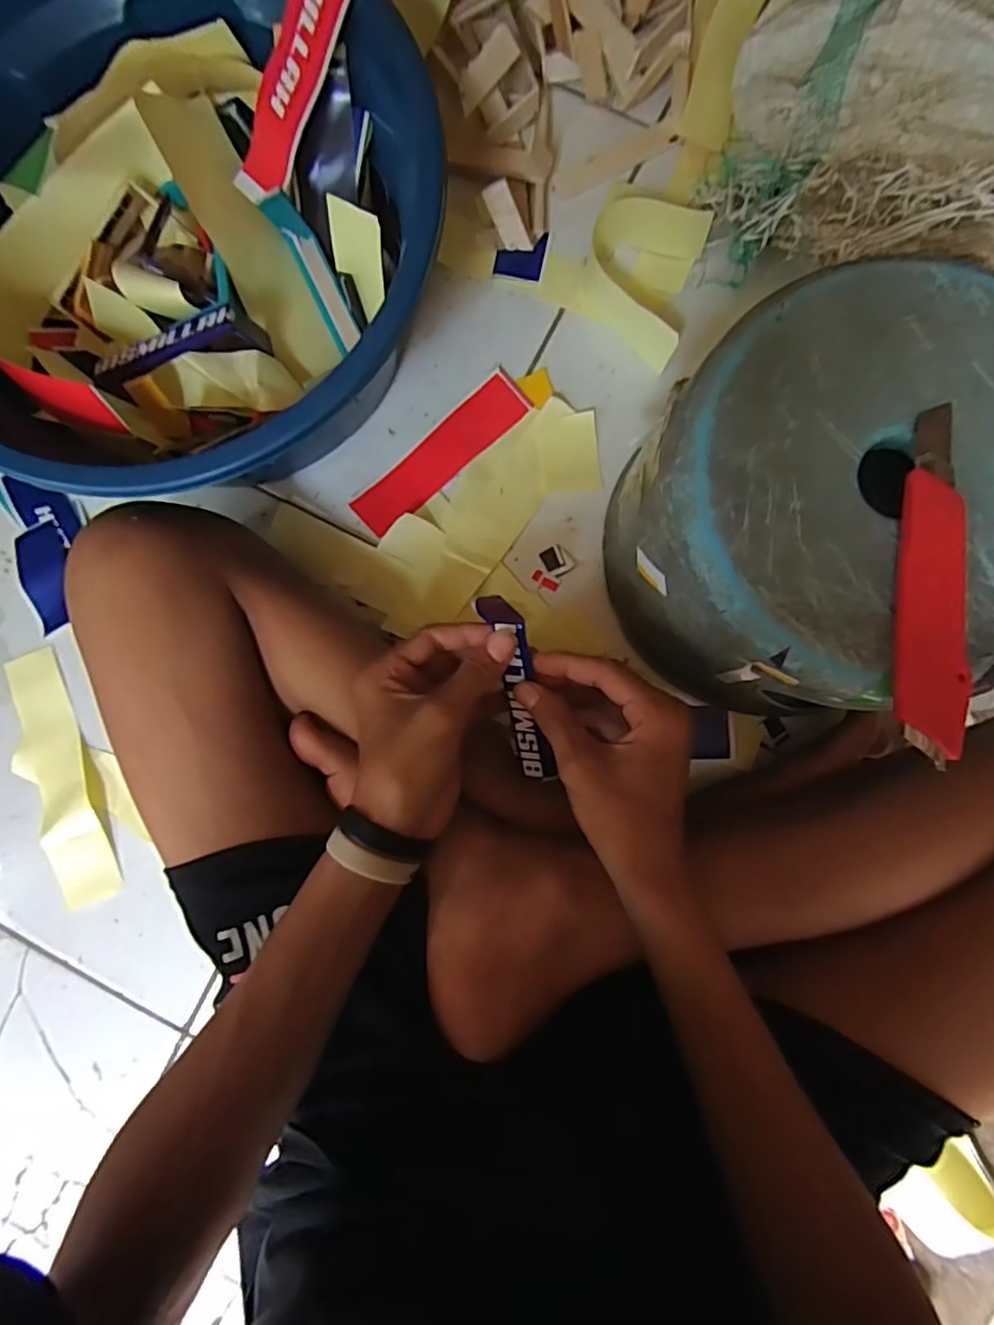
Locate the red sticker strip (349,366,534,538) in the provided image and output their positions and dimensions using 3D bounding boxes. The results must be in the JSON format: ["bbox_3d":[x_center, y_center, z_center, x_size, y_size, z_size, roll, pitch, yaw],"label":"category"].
[{"bbox_3d":[-0.044,-0.162,0.475,0.156,0.006,0.043,-43,82,-2],"label":"red sticker strip"}]

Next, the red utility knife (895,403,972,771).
[{"bbox_3d":[0.211,-0.041,0.295,0.029,0.014,0.171,4,88,3],"label":"red utility knife"}]

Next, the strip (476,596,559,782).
[{"bbox_3d":[0.013,0.020,0.386,0.022,0.041,0.120,-13,106,-4],"label":"strip"}]

